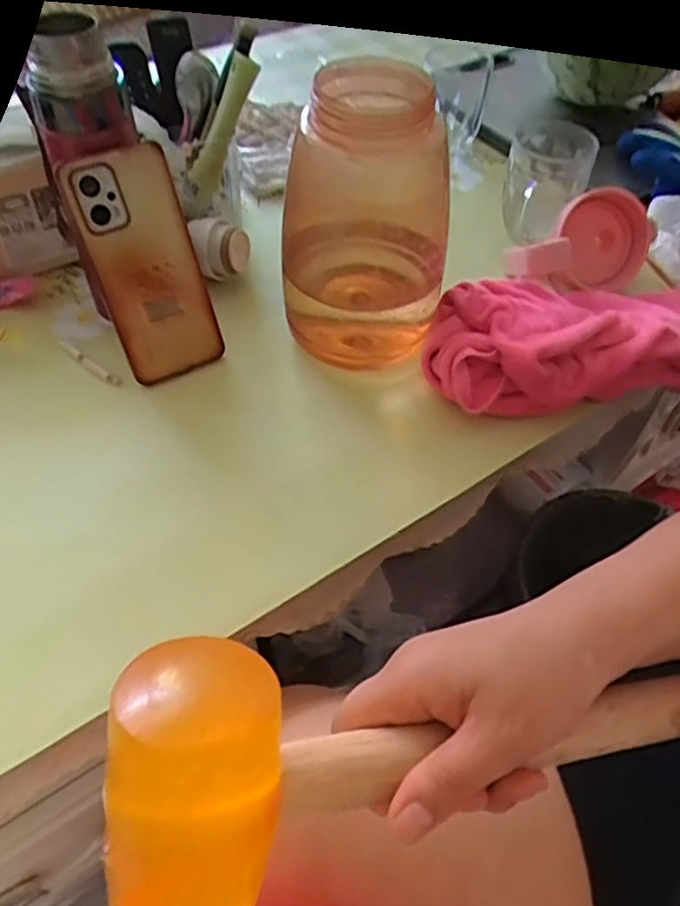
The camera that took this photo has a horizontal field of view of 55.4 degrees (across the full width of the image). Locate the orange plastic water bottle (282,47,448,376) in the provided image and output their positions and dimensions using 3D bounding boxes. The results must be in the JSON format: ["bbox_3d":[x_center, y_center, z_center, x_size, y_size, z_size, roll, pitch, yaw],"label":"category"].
[{"bbox_3d":[0.020,-0.185,0.503,0.116,0.202,0.142,4,52,0],"label":"orange plastic water bottle"}]

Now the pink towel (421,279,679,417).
[{"bbox_3d":[0.198,-0.097,0.525,0.266,0.064,0.118,-13,54,-13],"label":"pink towel"}]

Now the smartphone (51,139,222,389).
[{"bbox_3d":[-0.141,-0.136,0.480,0.075,0.163,0.011,-23,30,-16],"label":"smartphone"}]

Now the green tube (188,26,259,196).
[{"bbox_3d":[-0.097,-0.284,0.546,0.024,0.134,0.033,-2,47,-38],"label":"green tube"}]

